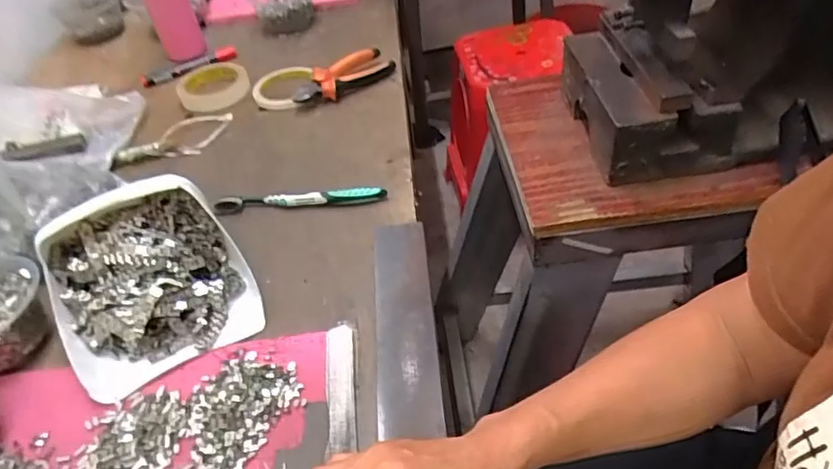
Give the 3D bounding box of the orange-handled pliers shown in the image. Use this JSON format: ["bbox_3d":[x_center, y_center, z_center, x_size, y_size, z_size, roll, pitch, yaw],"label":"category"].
[{"bbox_3d":[-0.098,-0.215,0.771,0.147,0.033,0.044,-36,51,-26],"label":"orange-handled pliers"}]

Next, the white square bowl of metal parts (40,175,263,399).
[{"bbox_3d":[-0.236,0.035,0.493,0.155,0.079,0.155,-26,47,-18],"label":"white square bowl of metal parts"}]

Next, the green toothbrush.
[{"bbox_3d":[-0.125,-0.039,0.604,0.183,0.017,0.015,-4,44,4],"label":"green toothbrush"}]

